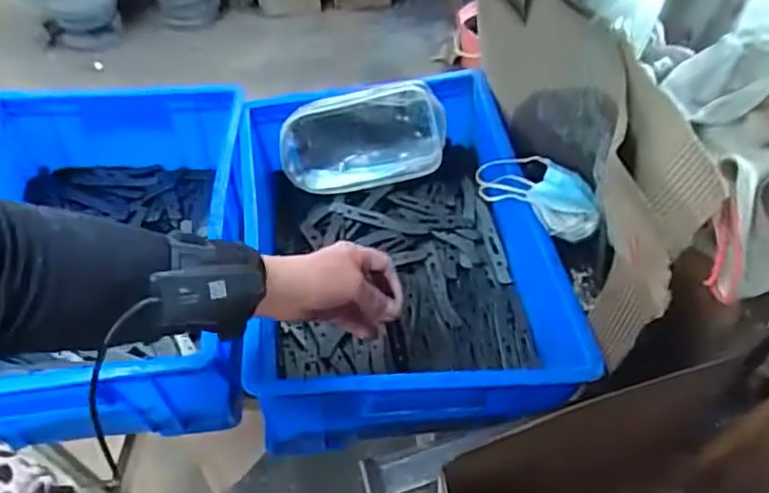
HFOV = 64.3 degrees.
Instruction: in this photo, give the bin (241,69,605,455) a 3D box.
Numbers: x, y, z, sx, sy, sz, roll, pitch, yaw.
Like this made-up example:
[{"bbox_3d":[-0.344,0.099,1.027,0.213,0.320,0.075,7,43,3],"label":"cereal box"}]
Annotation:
[{"bbox_3d":[0.021,0.003,0.681,0.320,0.173,0.417,-9,54,-6],"label":"bin"}]

